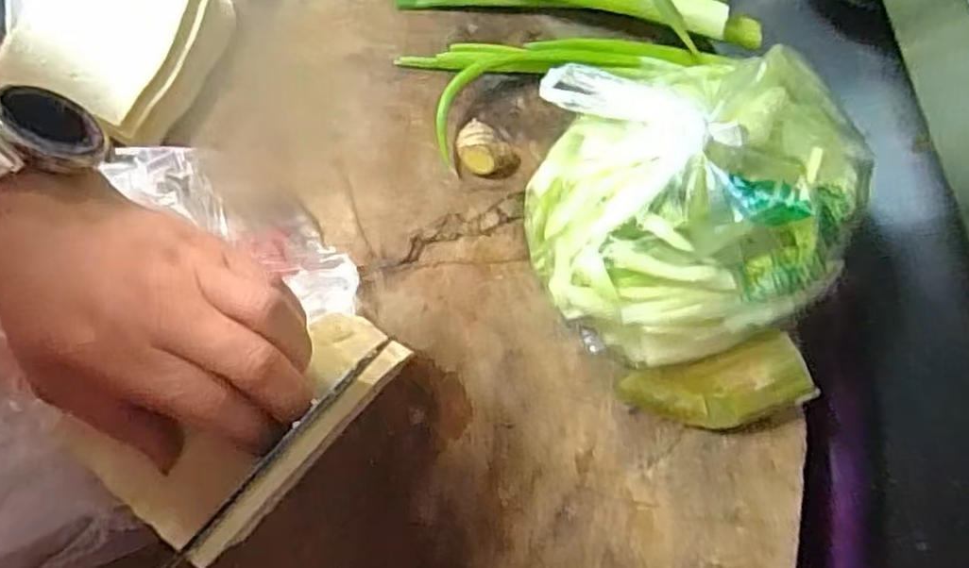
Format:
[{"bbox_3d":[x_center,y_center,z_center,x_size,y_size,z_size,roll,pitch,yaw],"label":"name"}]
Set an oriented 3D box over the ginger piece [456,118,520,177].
[{"bbox_3d":[0.002,-0.073,0.365,0.032,0.018,0.027,4,76,0],"label":"ginger piece"}]

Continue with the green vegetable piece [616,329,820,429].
[{"bbox_3d":[0.105,0.048,0.321,0.084,0.024,0.035,-16,71,26],"label":"green vegetable piece"}]

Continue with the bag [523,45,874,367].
[{"bbox_3d":[0.098,-0.038,0.327,0.153,0.080,0.145,-3,76,-1],"label":"bag"}]

